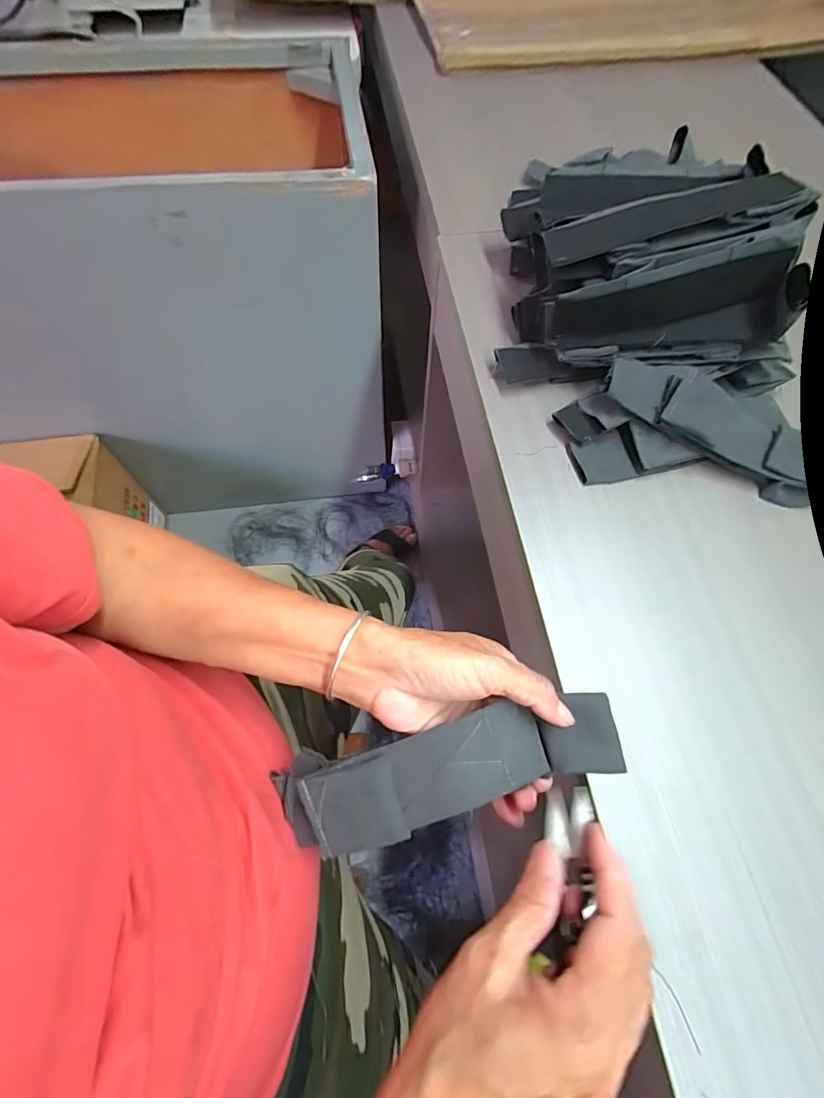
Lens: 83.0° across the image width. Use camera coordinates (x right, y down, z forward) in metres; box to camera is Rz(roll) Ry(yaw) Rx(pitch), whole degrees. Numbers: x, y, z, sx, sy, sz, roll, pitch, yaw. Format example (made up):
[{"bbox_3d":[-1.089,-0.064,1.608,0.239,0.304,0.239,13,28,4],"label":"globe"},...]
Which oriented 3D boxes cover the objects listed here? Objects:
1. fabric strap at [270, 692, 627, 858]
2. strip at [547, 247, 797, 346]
[{"bbox_3d":[0.023,0.125,0.264,0.189,0.017,0.051,-14,66,-3],"label":"fabric strap"},{"bbox_3d":[0.211,-0.204,0.386,0.183,0.048,0.014,-10,65,7],"label":"strip"}]

